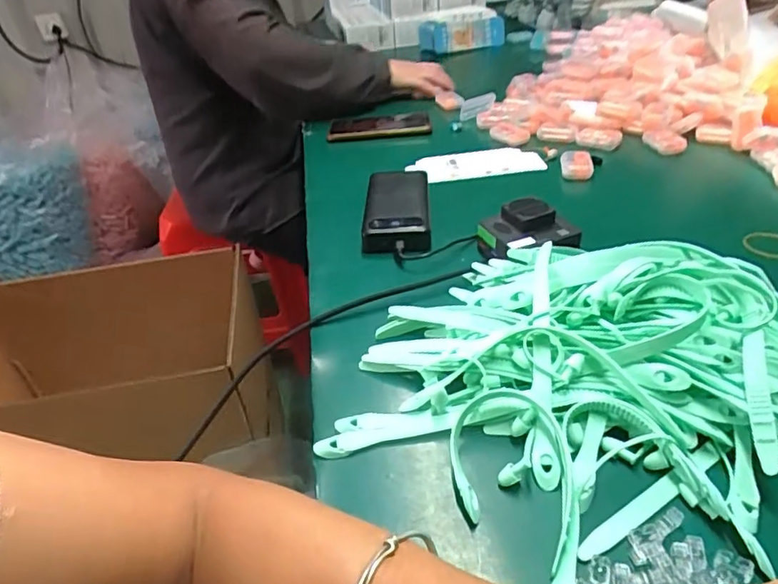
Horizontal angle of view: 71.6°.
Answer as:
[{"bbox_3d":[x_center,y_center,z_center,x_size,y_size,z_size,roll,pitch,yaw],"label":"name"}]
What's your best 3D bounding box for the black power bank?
[{"bbox_3d":[0.010,-0.096,0.602,0.069,0.029,0.161,-3,35,4],"label":"black power bank"}]

